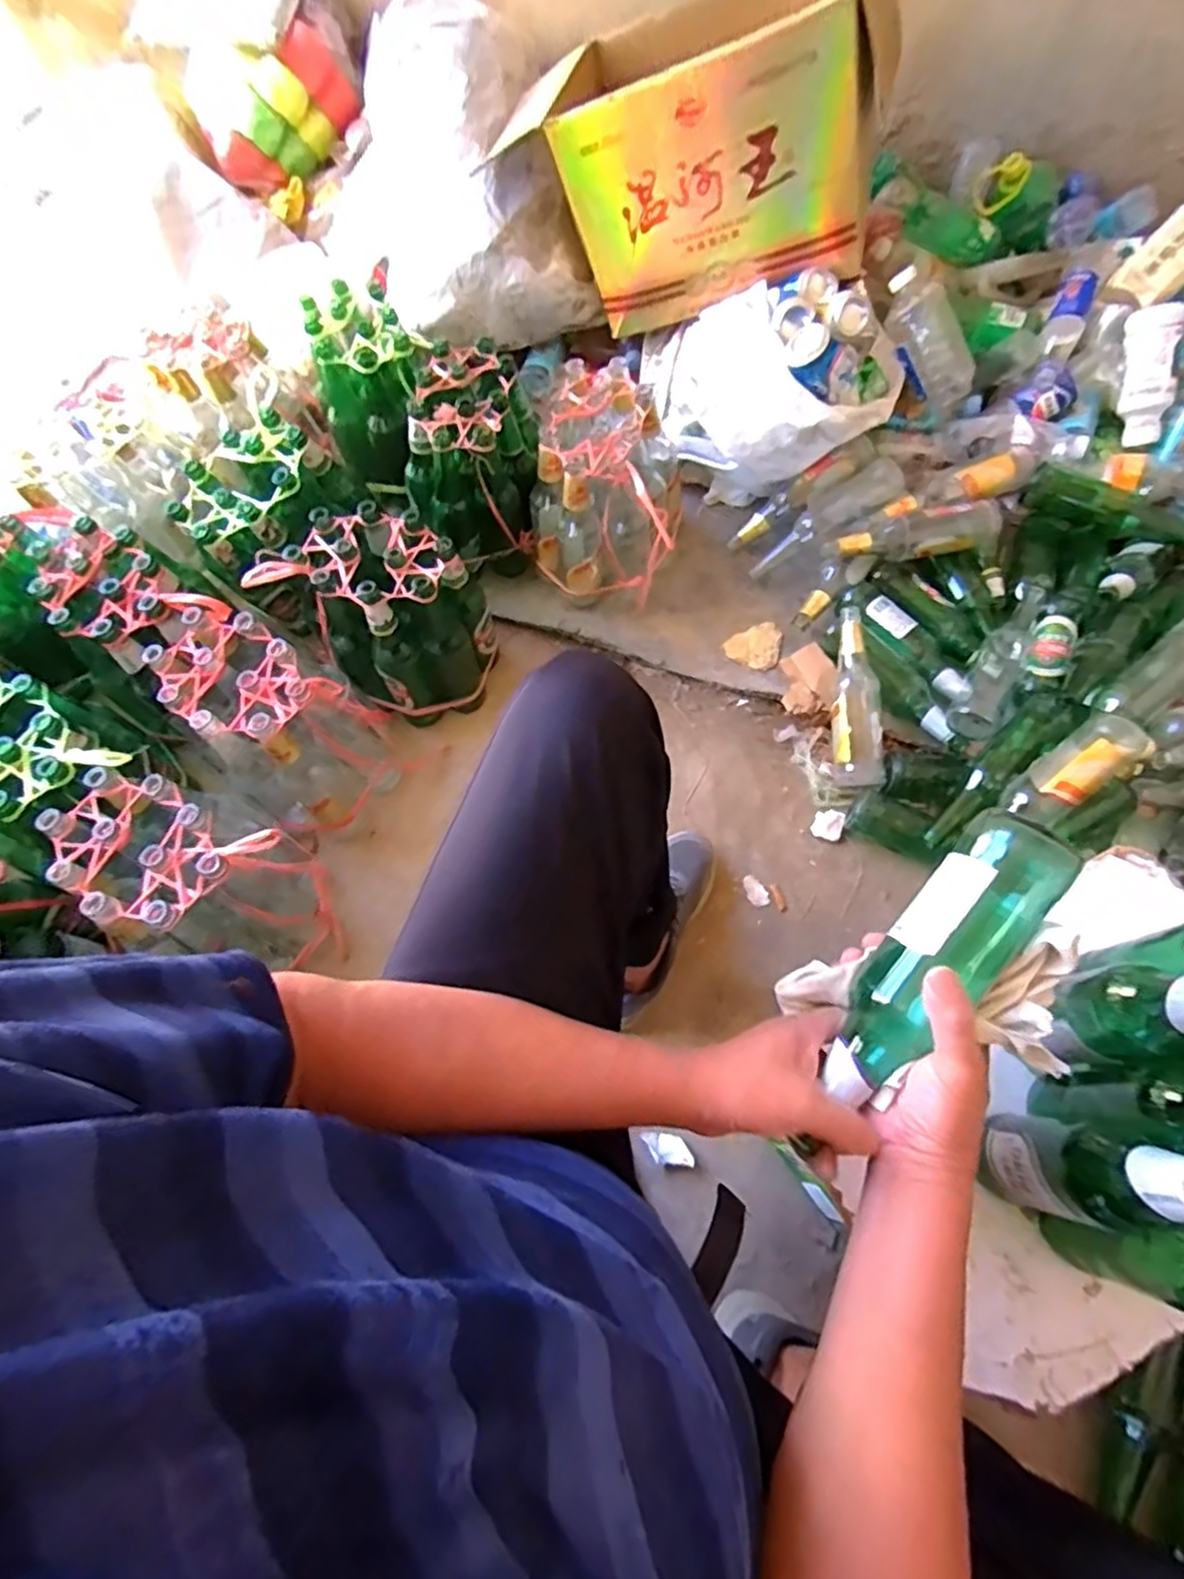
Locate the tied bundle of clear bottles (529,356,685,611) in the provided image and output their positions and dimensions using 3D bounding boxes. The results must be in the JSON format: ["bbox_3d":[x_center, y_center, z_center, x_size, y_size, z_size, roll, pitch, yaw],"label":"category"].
[{"bbox_3d":[0.026,-0.450,1.025,0.208,0.230,0.246,12,69,6],"label":"tied bundle of clear bottles"}]

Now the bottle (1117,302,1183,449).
[{"bbox_3d":[0.852,-0.628,1.027,0.061,0.187,0.052,-14,24,-4],"label":"bottle"}]

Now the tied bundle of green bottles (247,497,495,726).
[{"bbox_3d":[-0.285,-0.245,0.969,0.244,0.226,0.187,23,71,10],"label":"tied bundle of green bottles"}]

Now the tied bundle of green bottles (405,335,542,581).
[{"bbox_3d":[-0.182,-0.509,1.053,0.194,0.243,0.210,-6,68,-1],"label":"tied bundle of green bottles"}]

